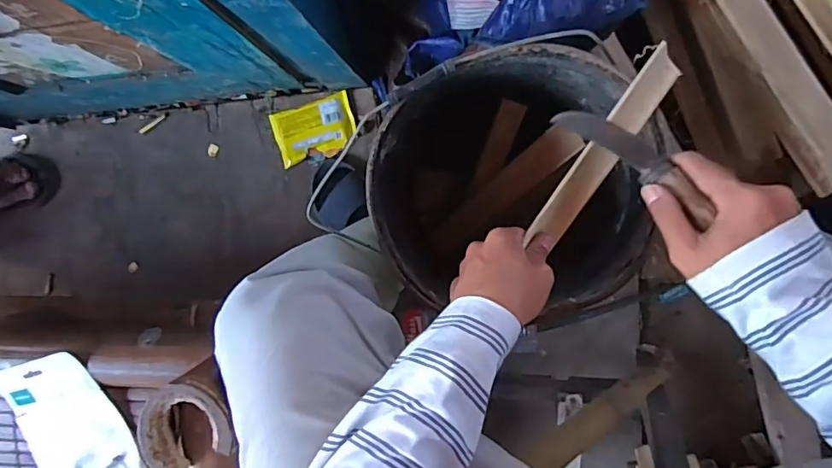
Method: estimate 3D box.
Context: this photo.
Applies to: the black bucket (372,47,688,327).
[{"bbox_3d":[0.112,-0.063,0.637,0.284,0.350,0.256,6,93,8],"label":"black bucket"}]

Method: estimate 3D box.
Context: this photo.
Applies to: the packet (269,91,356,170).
[{"bbox_3d":[-0.178,-0.183,0.890,0.142,0.012,0.099,-16,90,8],"label":"packet"}]

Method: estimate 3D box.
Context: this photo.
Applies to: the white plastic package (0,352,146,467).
[{"bbox_3d":[-0.420,0.236,0.612,0.137,0.018,0.189,-19,102,12],"label":"white plastic package"}]

